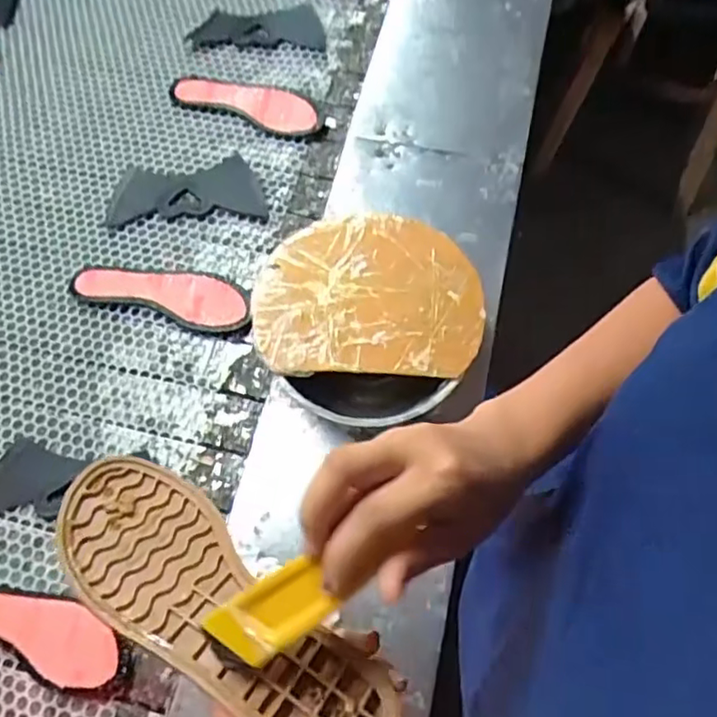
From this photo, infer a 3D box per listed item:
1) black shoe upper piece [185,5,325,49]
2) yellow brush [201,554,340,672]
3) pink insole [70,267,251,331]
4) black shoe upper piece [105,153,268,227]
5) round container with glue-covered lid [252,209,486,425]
[{"bbox_3d":[-0.161,-0.546,1.016,0.211,0.023,0.113,-1,66,2],"label":"black shoe upper piece"},{"bbox_3d":[-0.044,0.128,0.308,0.066,0.017,0.033,-35,64,3],"label":"yellow brush"},{"bbox_3d":[-0.248,-0.087,0.790,0.234,0.022,0.080,10,67,7],"label":"pink insole"},{"bbox_3d":[-0.237,-0.238,0.868,0.217,0.005,0.103,-2,66,2],"label":"black shoe upper piece"},{"bbox_3d":[0.011,-0.047,0.691,0.241,0.064,0.240,-1,66,2],"label":"round container with glue-covered lid"}]

